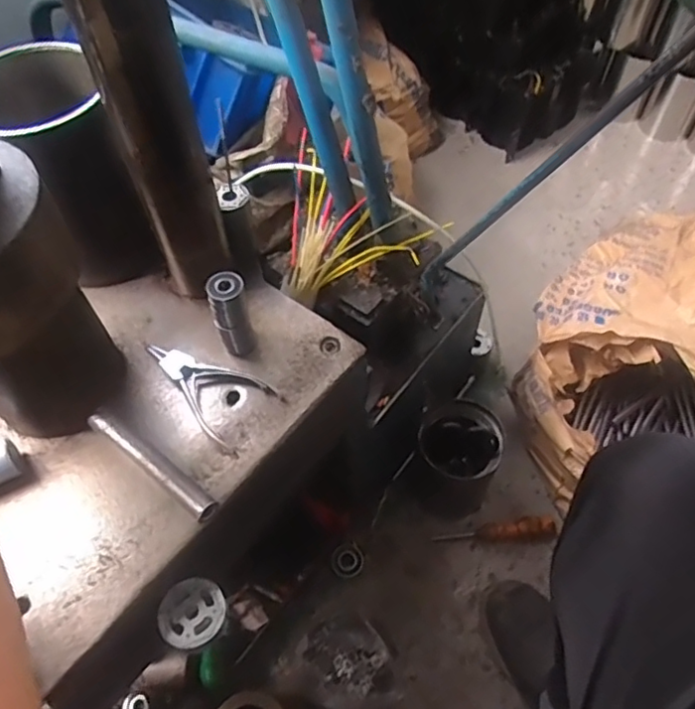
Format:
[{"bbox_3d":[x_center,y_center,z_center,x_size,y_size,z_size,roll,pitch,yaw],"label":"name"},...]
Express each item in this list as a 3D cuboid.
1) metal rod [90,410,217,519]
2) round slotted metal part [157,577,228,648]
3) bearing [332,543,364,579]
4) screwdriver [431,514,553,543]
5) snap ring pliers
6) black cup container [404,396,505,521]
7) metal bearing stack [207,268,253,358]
[{"bbox_3d":[-0.161,0.090,0.491,0.137,0.018,0.020,33,63,21],"label":"metal rod"},{"bbox_3d":[-0.123,0.205,0.470,0.052,0.012,0.049,-1,56,1],"label":"round slotted metal part"},{"bbox_3d":[0.000,0.302,0.869,0.047,0.007,0.047,4,70,-11],"label":"bearing"},{"bbox_3d":[0.221,0.268,0.895,0.175,0.040,0.029,-4,56,-1],"label":"screwdriver"},{"bbox_3d":[-0.129,0.029,0.528,0.128,0.016,0.068,28,61,19],"label":"snap ring pliers"},{"bbox_3d":[0.160,0.153,0.871,0.115,0.186,0.112,-1,56,1],"label":"black cup container"},{"bbox_3d":[-0.103,-0.034,0.536,0.031,0.086,0.029,-16,57,-9],"label":"metal bearing stack"}]

